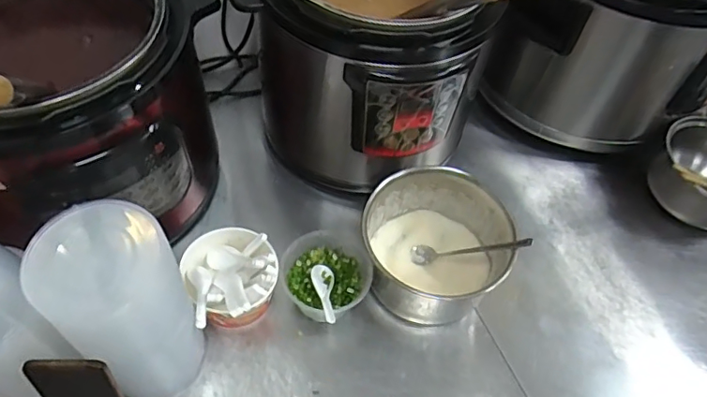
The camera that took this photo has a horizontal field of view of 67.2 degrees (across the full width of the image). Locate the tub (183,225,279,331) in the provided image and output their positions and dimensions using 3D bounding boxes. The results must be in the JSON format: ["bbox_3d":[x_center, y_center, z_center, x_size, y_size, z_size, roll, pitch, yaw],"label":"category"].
[{"bbox_3d":[-0.152,0.104,0.676,0.114,0.110,0.138,-22,59,-19],"label":"tub"}]

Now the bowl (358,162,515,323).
[{"bbox_3d":[0.111,0.061,0.715,0.171,0.128,0.168,2,54,-3],"label":"bowl"}]

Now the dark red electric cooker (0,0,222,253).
[{"bbox_3d":[-0.363,-0.118,0.663,0.333,0.254,0.330,9,54,2],"label":"dark red electric cooker"}]

